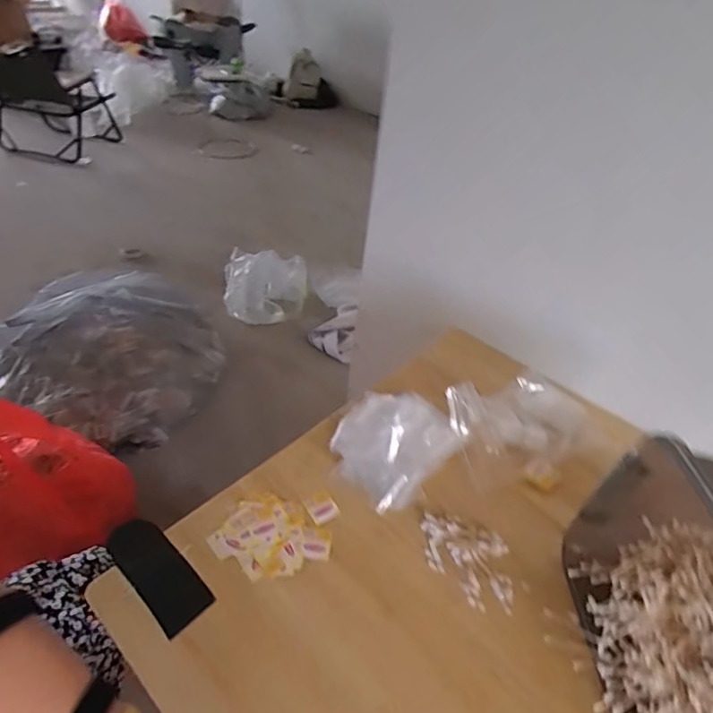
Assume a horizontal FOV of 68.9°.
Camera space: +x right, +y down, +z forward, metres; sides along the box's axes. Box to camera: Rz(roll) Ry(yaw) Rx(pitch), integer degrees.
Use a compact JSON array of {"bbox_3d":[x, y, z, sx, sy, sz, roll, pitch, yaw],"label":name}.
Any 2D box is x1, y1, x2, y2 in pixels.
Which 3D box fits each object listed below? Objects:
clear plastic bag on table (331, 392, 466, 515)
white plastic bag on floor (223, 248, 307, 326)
[{"bbox_3d":[0.049,0.131,0.807,0.174,0.030,0.195,33,45,28],"label":"clear plastic bag on table"},{"bbox_3d":[-0.337,-0.263,1.932,0.302,0.227,0.255,0,39,-9],"label":"white plastic bag on floor"}]

